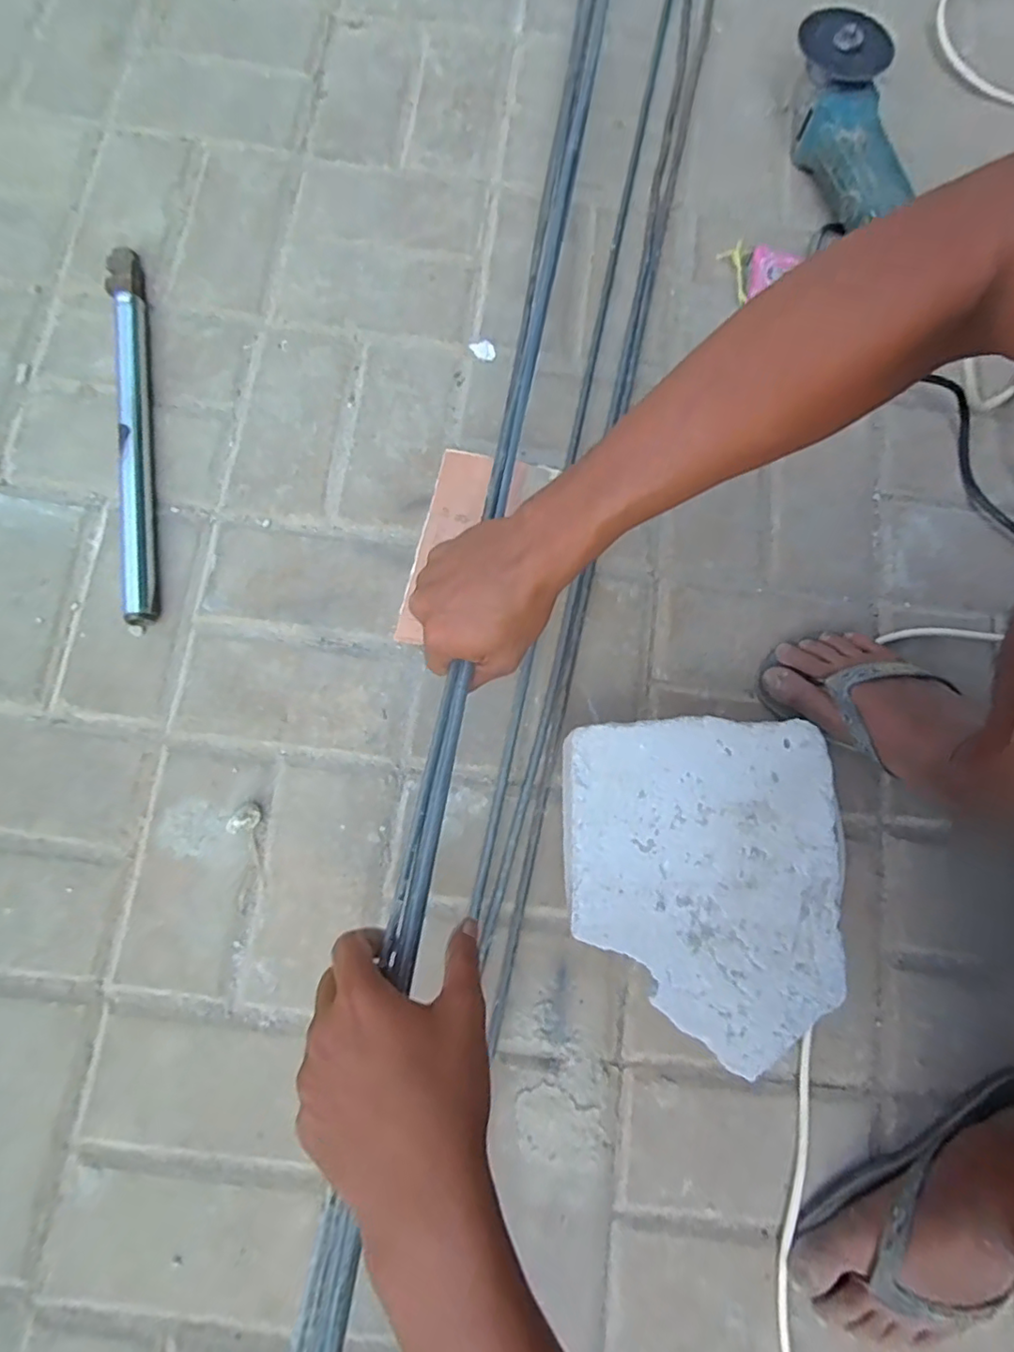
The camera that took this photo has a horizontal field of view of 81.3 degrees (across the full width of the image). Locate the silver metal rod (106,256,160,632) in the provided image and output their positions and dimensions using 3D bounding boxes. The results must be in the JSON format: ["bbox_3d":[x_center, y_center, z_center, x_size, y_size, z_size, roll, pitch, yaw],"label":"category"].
[{"bbox_3d":[-0.359,-0.244,0.572,0.031,0.029,0.400,-11,78,-3],"label":"silver metal rod"}]

